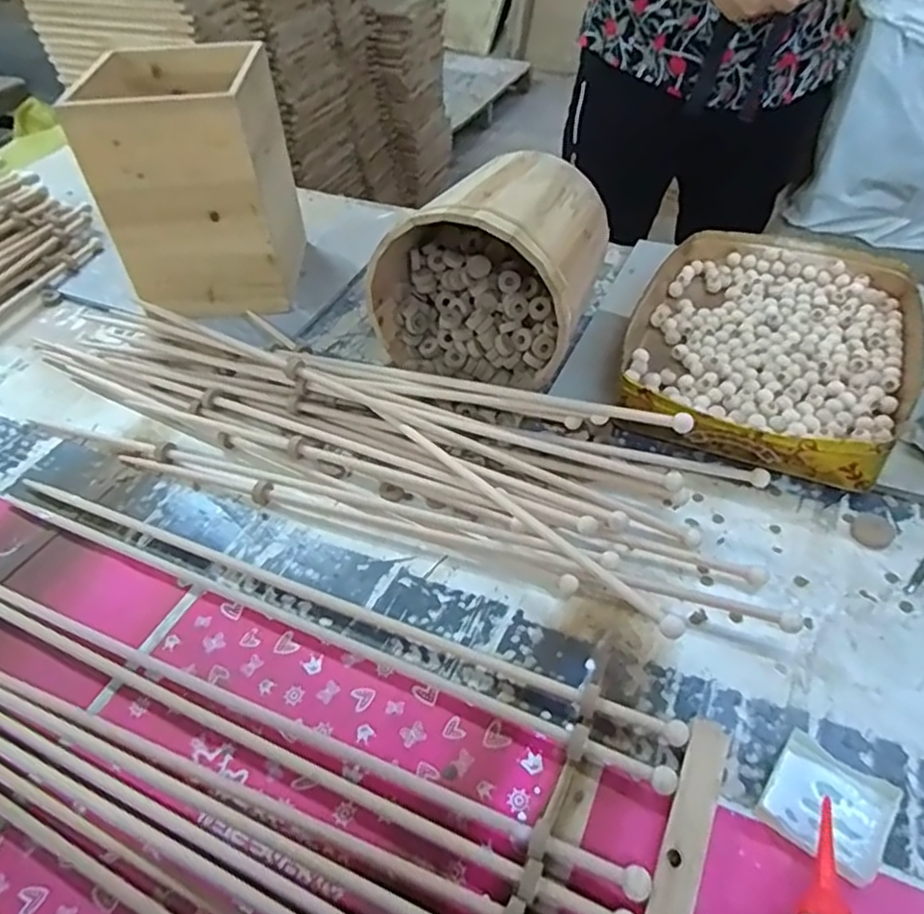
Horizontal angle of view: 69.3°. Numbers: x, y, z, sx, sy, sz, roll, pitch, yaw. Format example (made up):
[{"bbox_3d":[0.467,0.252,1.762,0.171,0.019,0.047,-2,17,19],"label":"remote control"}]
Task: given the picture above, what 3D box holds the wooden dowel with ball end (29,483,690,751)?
[{"bbox_3d":[-0.144,0.125,0.619,0.687,0.018,0.016,16,51,19],"label":"wooden dowel with ball end"}]

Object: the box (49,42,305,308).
[{"bbox_3d":[-0.344,-0.367,0.898,0.219,0.268,0.218,-8,48,-1],"label":"box"}]

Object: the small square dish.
[{"bbox_3d":[0.259,0.245,0.473,0.076,0.023,0.072,33,58,30],"label":"small square dish"}]

